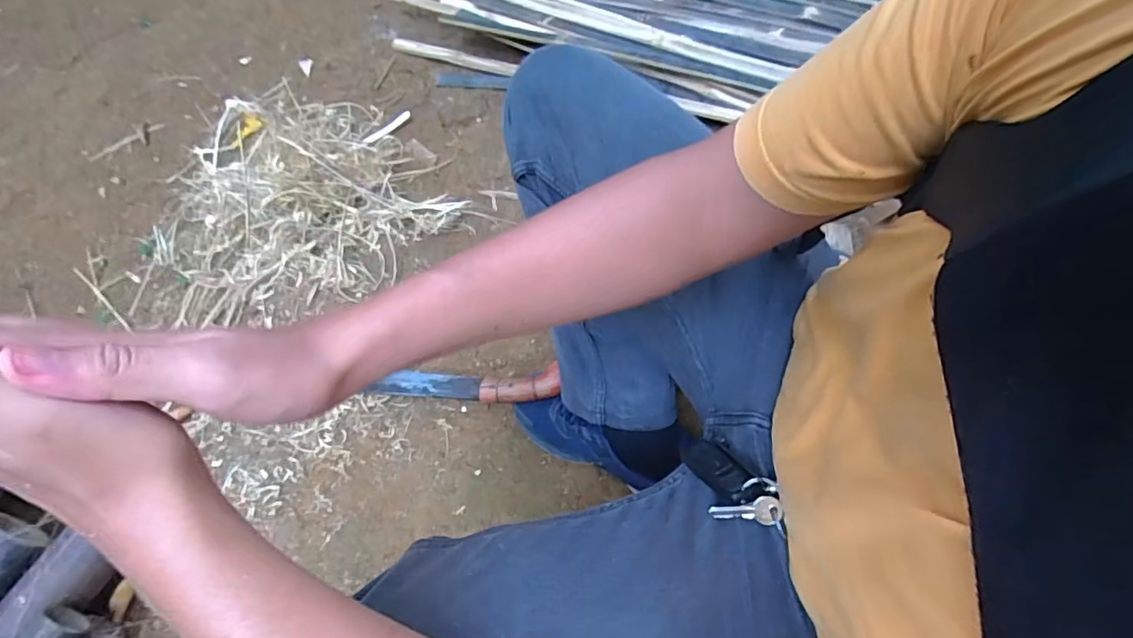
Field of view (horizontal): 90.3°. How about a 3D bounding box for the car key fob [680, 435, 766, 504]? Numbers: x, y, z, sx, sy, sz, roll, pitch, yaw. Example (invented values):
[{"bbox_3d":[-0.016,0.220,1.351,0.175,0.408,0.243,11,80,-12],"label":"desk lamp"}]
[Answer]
[{"bbox_3d":[0.118,0.116,0.440,0.029,0.011,0.078,-33,28,-13],"label":"car key fob"}]

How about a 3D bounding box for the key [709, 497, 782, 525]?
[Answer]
[{"bbox_3d":[0.129,0.140,0.408,0.050,0.004,0.019,-4,93,5],"label":"key"}]

